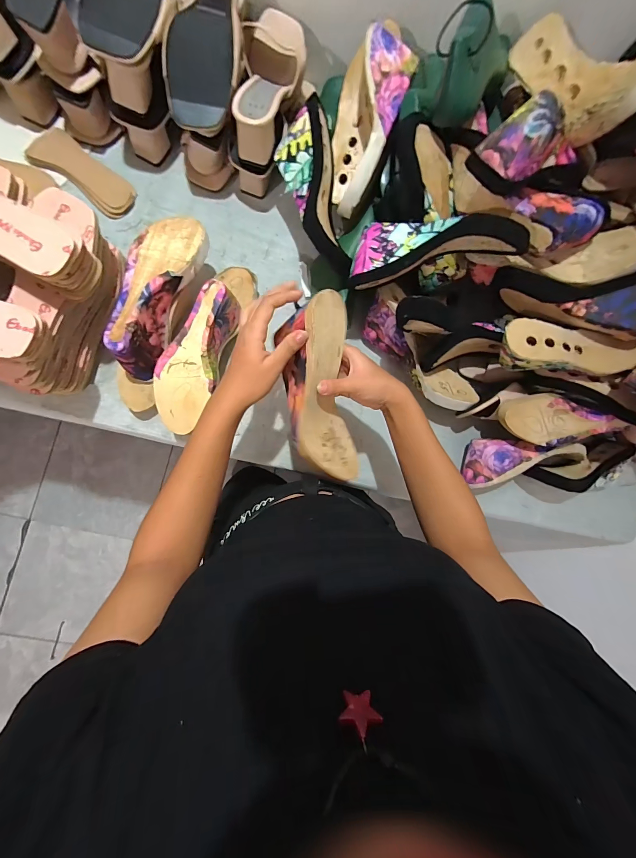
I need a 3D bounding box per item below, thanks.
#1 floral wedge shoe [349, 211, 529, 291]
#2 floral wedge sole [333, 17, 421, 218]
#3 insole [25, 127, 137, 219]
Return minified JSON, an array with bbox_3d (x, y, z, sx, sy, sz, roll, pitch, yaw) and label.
[{"bbox_3d":[0.157,-0.252,0.436,0.226,0.075,0.080,-4,87,17],"label":"floral wedge shoe"},{"bbox_3d":[0.070,-0.445,0.472,0.085,0.099,0.237,11,85,-8],"label":"floral wedge sole"},{"bbox_3d":[-0.381,-0.415,0.519,0.161,0.013,0.068,34,83,-6],"label":"insole"}]

